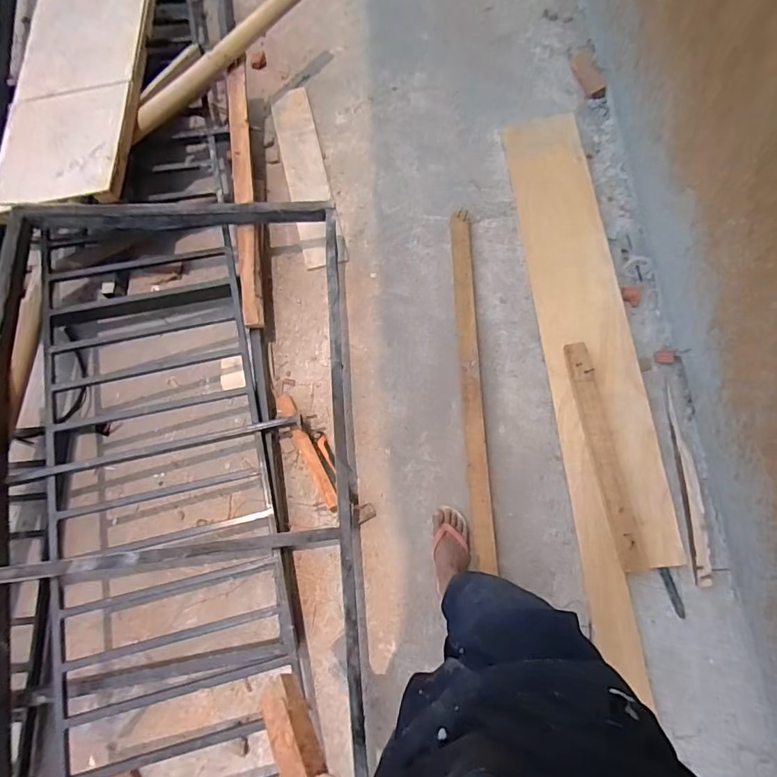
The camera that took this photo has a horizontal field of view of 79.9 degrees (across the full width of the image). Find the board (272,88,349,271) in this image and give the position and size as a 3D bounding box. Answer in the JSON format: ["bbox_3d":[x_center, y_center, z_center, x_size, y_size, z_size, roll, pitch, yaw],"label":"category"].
[{"bbox_3d":[-0.292,-0.769,1.635,0.143,0.027,0.764,-15,72,-1],"label":"board"}]

